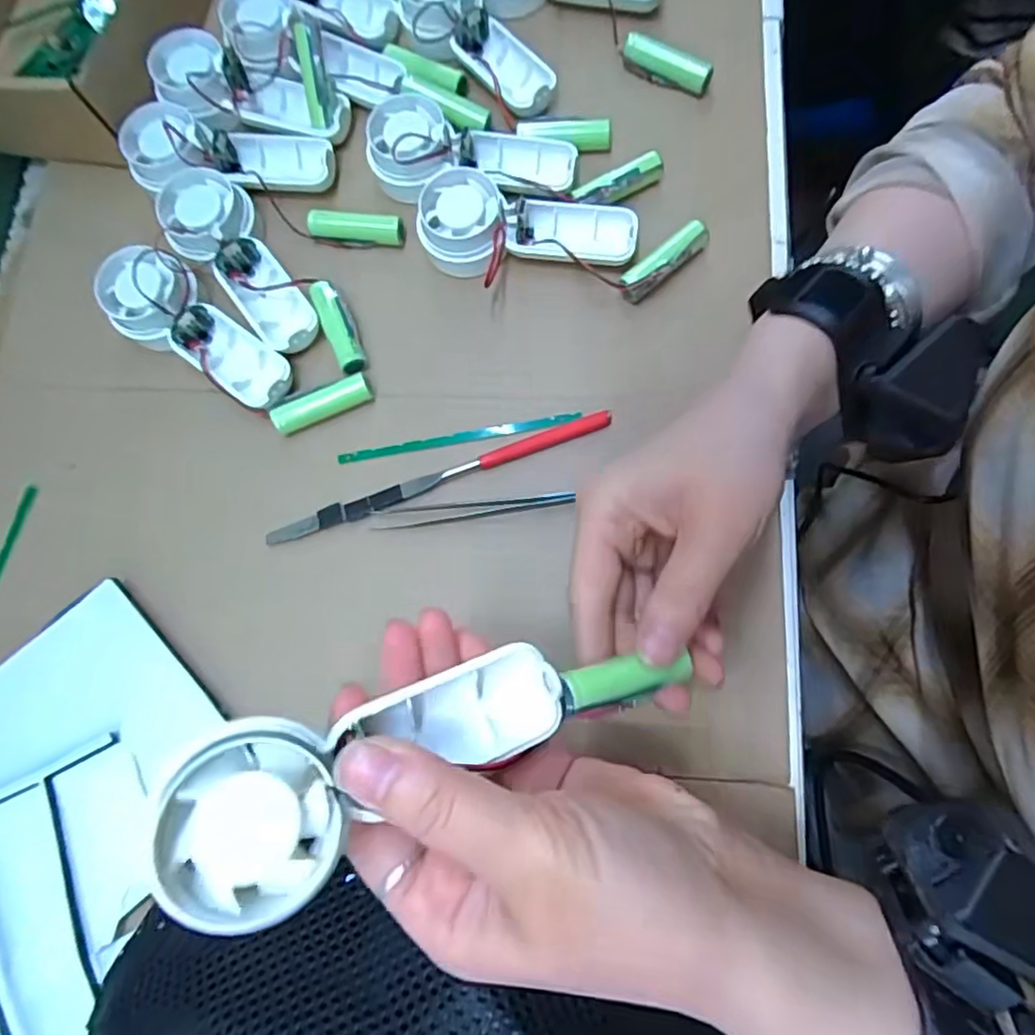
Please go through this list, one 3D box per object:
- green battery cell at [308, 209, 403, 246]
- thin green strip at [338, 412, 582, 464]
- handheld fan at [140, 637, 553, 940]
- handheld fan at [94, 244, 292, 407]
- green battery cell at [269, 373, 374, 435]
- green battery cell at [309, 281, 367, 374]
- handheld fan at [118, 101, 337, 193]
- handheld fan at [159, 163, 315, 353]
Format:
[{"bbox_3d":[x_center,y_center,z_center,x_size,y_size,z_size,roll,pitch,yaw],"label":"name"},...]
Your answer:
[{"bbox_3d":[-0.087,-0.156,0.337,0.052,0.014,0.012,7,77,4],"label":"green battery cell"},{"bbox_3d":[-0.030,-0.040,0.312,0.121,0.004,0.007,-10,76,-1],"label":"thin green strip"},{"bbox_3d":[-0.038,0.067,0.170,0.107,0.023,0.042,-13,74,-33],"label":"handheld fan"},{"bbox_3d":[-0.164,-0.094,0.319,0.110,0.029,0.043,37,80,10],"label":"handheld fan"},{"bbox_3d":[-0.099,-0.057,0.317,0.050,0.011,0.013,-22,77,-4],"label":"green battery cell"},{"bbox_3d":[-0.092,-0.099,0.324,0.015,0.014,0.051,-22,77,-4],"label":"green battery cell"},{"bbox_3d":[-0.157,-0.195,0.340,0.115,0.029,0.044,7,77,4],"label":"handheld fan"},{"bbox_3d":[-0.144,-0.133,0.325,0.044,0.022,0.111,-37,78,-7],"label":"handheld fan"}]

